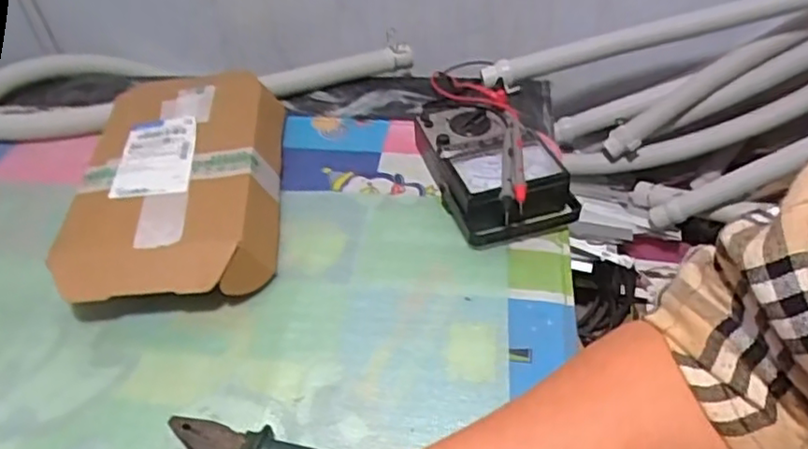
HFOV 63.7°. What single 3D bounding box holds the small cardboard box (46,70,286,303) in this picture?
[{"bbox_3d":[-0.233,-0.046,0.682,0.199,0.060,0.326,-6,45,-2],"label":"small cardboard box"}]

